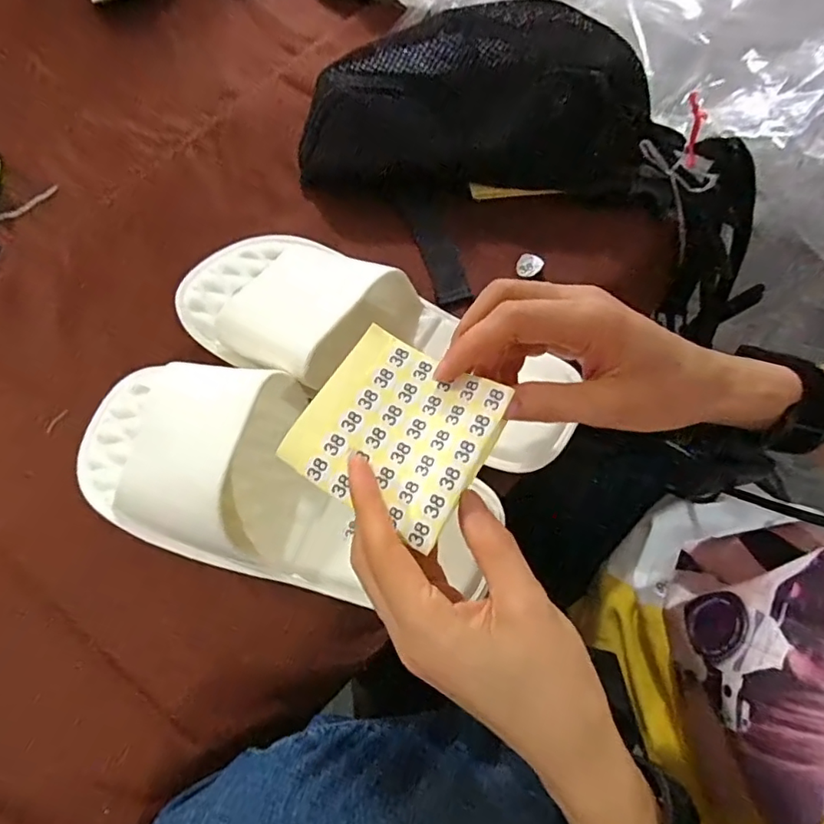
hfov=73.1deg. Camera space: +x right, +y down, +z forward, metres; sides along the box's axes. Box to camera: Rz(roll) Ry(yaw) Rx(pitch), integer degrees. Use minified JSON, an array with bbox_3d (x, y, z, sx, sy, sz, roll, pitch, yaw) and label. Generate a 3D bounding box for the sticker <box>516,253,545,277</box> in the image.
[{"bbox_3d":[0.086,-0.108,0.411,0.021,0.004,0.017,25,98,28],"label":"sticker"}]

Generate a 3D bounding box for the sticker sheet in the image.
[{"bbox_3d":[-0.006,0.008,0.263,0.084,0.011,0.081,29,74,17],"label":"sticker sheet"}]

